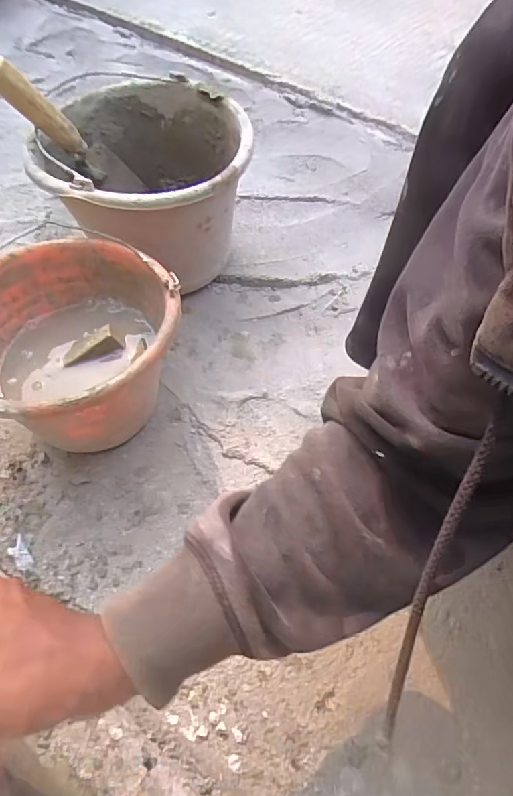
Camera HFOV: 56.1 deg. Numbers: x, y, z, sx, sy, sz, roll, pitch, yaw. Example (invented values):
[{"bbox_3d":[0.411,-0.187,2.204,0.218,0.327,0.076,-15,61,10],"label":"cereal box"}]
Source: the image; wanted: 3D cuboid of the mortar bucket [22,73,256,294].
[{"bbox_3d":[-0.147,-0.286,0.693,0.273,0.212,0.282,1,57,1],"label":"mortar bucket"}]

